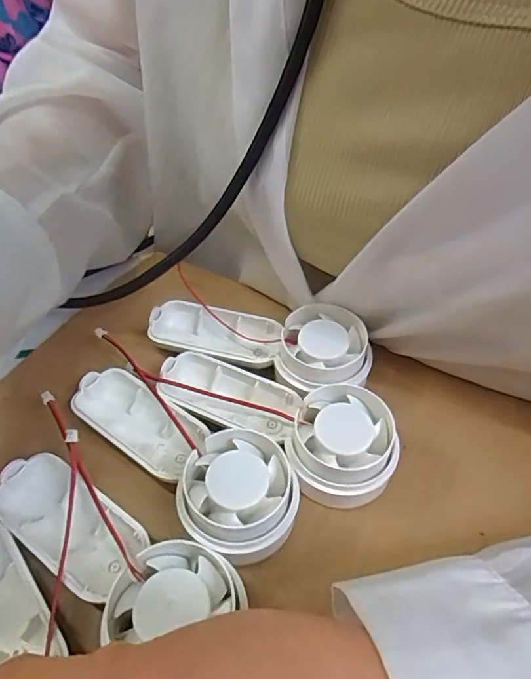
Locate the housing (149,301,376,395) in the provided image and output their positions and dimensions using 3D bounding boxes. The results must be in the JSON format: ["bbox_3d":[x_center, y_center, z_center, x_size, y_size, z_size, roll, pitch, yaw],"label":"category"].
[{"bbox_3d":[-0.004,0.001,0.245,0.110,0.026,0.043,12,48,11],"label":"housing"}]

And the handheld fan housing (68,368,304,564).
[{"bbox_3d":[-0.037,0.046,0.206,0.113,0.021,0.042,31,54,25],"label":"handheld fan housing"}]

